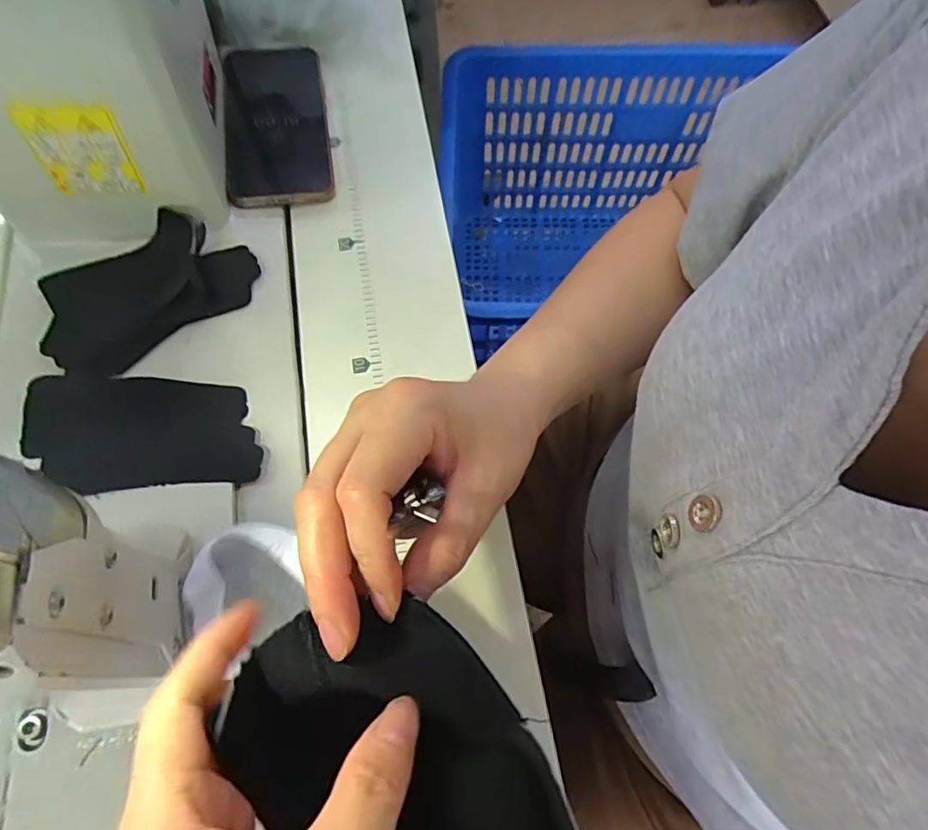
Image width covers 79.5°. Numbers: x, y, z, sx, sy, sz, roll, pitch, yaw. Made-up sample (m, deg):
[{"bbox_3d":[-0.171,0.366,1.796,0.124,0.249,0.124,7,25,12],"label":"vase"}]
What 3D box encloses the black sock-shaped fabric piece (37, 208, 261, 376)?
[{"bbox_3d":[-0.203,-0.083,0.356,0.129,0.027,0.083,-34,71,-13],"label":"black sock-shaped fabric piece"}]

